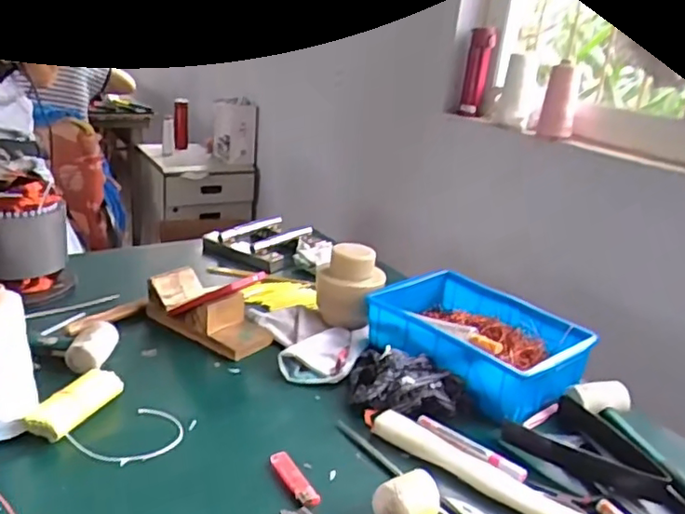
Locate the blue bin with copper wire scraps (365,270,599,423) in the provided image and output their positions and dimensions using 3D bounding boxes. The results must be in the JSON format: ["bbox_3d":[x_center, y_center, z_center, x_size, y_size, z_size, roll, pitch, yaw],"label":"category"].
[{"bbox_3d":[0.193,0.120,0.914,0.216,0.080,0.293,-13,29,-40],"label":"blue bin with copper wire scraps"}]

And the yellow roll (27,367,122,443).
[{"bbox_3d":[-0.311,0.174,0.713,0.051,0.034,0.119,14,23,17],"label":"yellow roll"}]

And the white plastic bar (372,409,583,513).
[{"bbox_3d":[0.164,0.247,0.679,0.299,0.022,0.030,23,26,34],"label":"white plastic bar"}]

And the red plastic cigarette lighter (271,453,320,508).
[{"bbox_3d":[-0.052,0.236,0.654,0.025,0.007,0.084,-7,25,-31],"label":"red plastic cigarette lighter"}]

